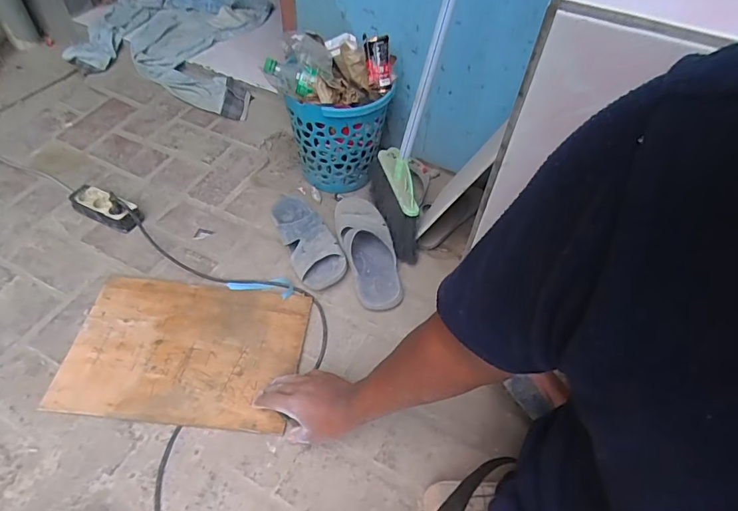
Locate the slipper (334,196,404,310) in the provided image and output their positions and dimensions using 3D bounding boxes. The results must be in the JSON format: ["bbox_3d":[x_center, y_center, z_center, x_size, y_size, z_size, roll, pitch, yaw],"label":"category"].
[{"bbox_3d":[-0.004,-0.011,0.902,0.101,0.074,0.254,-9,52,-11],"label":"slipper"}]

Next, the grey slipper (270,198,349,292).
[{"bbox_3d":[-0.135,-0.042,0.939,0.106,0.076,0.266,-21,55,-19],"label":"grey slipper"}]

